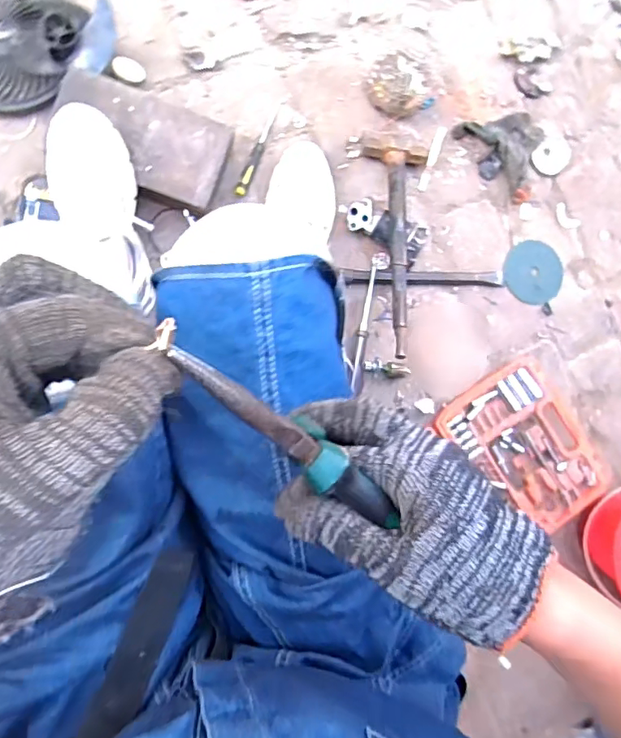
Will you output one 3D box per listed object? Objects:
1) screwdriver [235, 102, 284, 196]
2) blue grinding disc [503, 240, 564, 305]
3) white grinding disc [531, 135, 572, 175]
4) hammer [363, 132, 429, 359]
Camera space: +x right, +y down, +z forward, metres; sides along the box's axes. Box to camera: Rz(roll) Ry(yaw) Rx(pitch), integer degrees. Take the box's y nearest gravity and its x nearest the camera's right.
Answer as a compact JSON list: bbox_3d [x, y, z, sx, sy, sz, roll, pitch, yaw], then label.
[{"bbox_3d":[-0.075,-0.323,0.782,0.014,0.023,0.152,22,87,-3],"label":"screwdriver"},{"bbox_3d":[0.357,-0.155,0.854,0.095,0.006,0.097,0,88,-10],"label":"blue grinding disc"},{"bbox_3d":[0.384,-0.339,0.847,0.065,0.011,0.056,-4,89,-10],"label":"white grinding disc"},{"bbox_3d":[0.124,-0.178,0.747,0.095,0.031,0.336,3,71,-4],"label":"hammer"}]

